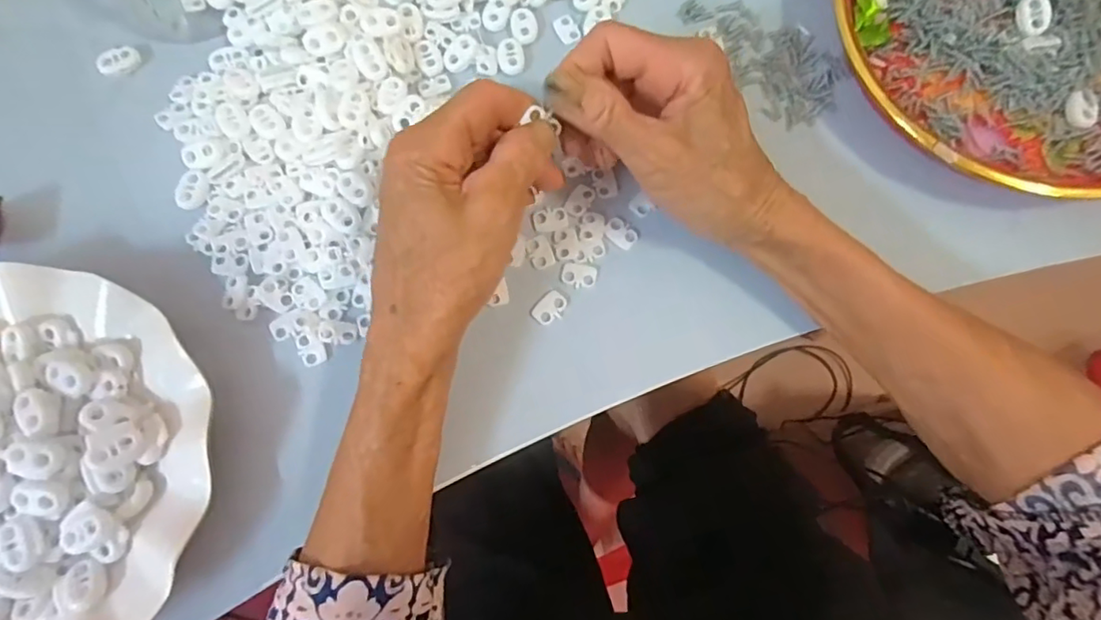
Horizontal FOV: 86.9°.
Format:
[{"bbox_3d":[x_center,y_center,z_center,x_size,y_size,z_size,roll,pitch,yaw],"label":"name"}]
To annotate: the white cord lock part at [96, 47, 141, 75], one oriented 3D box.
[{"bbox_3d":[-0.240,-0.139,0.322,0.021,0.006,0.012,-25,80,-5],"label":"white cord lock part"}]

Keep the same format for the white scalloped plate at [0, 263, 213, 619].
[{"bbox_3d":[-0.243,0.073,0.262,0.172,0.041,0.178,0,79,0],"label":"white scalloped plate"}]

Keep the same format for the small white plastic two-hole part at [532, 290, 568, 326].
[{"bbox_3d":[0.000,-0.001,0.300,0.018,0.004,0.013,-44,83,-8],"label":"small white plastic two-hole part"}]

